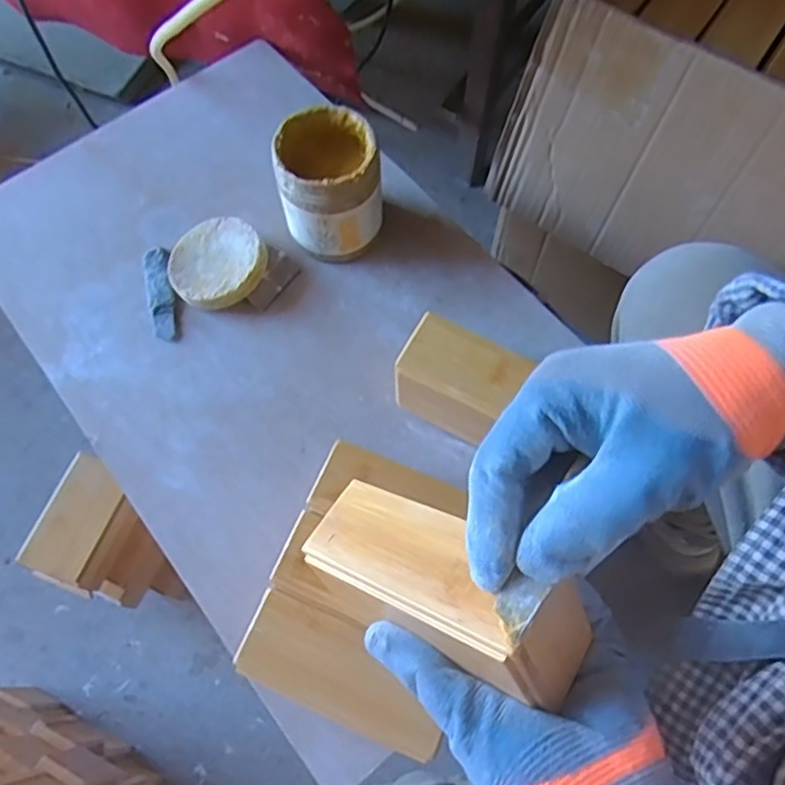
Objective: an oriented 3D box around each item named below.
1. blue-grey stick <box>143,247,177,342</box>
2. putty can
[{"bbox_3d":[-0.200,-0.086,0.570,0.023,0.009,0.091,-13,67,-4],"label":"blue-grey stick"},{"bbox_3d":[-0.051,-0.169,0.549,0.080,0.100,0.076,-1,67,1],"label":"putty can"}]

